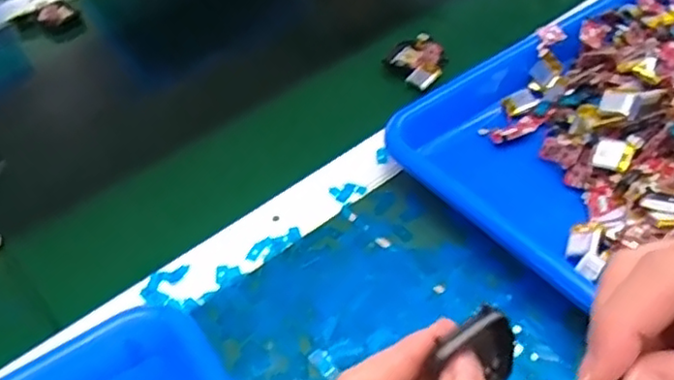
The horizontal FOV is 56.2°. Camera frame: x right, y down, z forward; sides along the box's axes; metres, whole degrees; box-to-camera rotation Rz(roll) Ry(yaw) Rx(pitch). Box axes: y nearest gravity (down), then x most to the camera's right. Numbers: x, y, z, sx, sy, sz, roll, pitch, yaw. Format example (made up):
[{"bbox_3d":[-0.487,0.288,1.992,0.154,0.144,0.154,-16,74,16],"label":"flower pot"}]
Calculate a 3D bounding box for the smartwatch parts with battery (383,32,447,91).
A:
[{"bbox_3d":[0.064,-0.105,0.520,0.047,0.021,0.072,2,46,9],"label":"smartwatch parts with battery"}]

